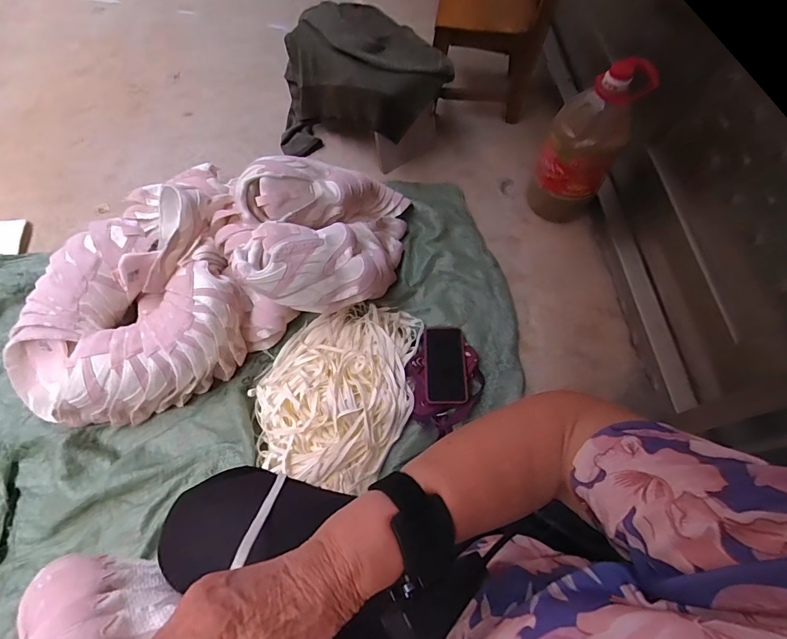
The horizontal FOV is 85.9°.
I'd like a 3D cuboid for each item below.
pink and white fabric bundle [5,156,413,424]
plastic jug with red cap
[{"bbox_3d":[-0.354,-0.122,0.844,0.850,0.254,0.407,-26,67,-11],"label":"pink and white fabric bundle"},{"bbox_3d":[0.412,-0.366,0.941,0.148,0.374,0.116,-9,65,-12],"label":"plastic jug with red cap"}]

